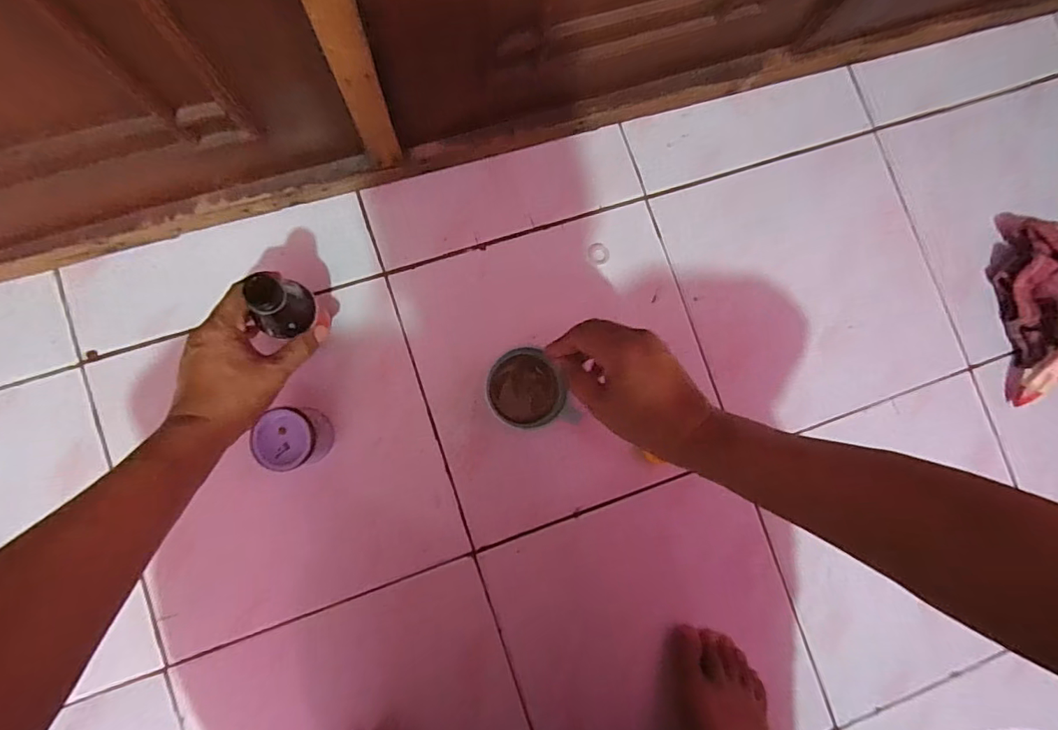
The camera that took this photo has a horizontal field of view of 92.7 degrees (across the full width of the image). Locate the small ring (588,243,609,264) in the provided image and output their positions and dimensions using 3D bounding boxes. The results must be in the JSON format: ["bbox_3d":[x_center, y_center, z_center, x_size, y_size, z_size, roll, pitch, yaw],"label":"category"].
[{"bbox_3d":[0.076,-0.122,0.551,0.023,0.004,0.023,1,85,-6],"label":"small ring"}]

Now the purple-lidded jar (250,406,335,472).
[{"bbox_3d":[-0.218,0.067,0.472,0.052,0.060,0.054,1,85,-6],"label":"purple-lidded jar"}]

